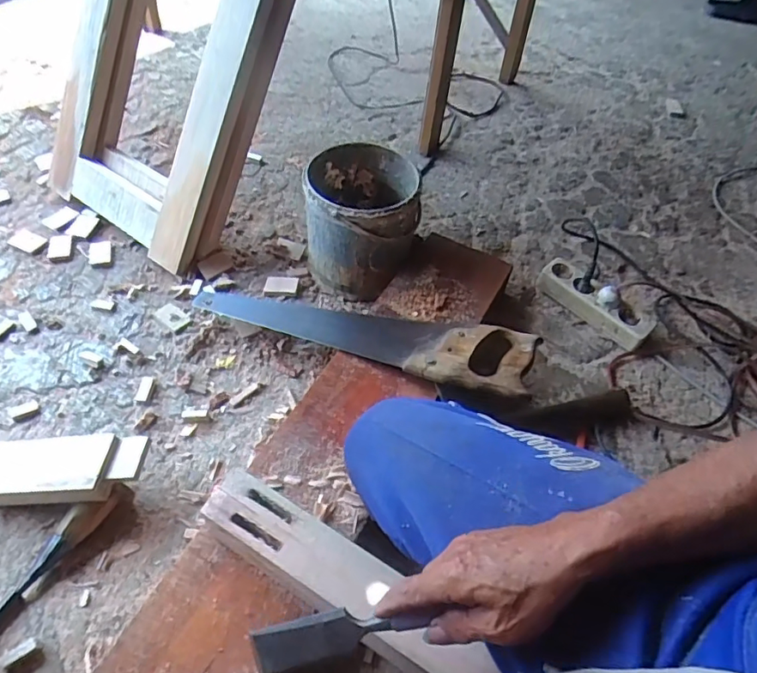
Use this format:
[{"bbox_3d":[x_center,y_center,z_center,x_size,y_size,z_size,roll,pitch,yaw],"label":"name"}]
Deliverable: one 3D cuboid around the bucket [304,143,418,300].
[{"bbox_3d":[-0.029,-0.186,0.898,0.177,0.184,0.175,3,51,-4],"label":"bucket"}]

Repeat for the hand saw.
[{"bbox_3d":[-0.037,-0.006,0.791,0.505,0.019,0.110,10,45,12],"label":"hand saw"}]

